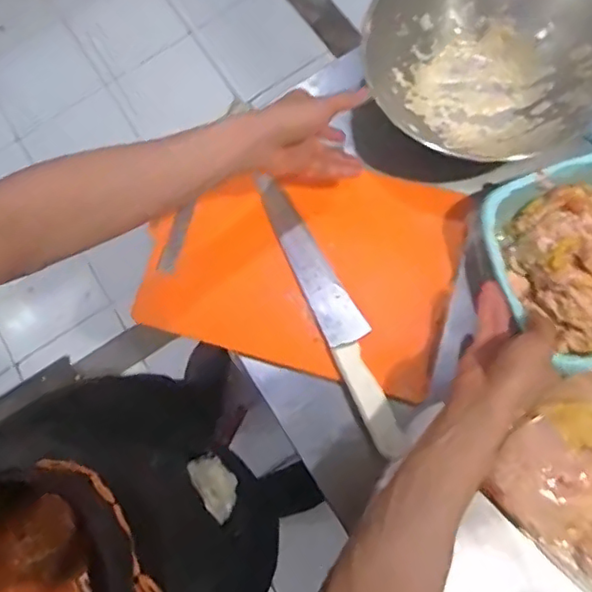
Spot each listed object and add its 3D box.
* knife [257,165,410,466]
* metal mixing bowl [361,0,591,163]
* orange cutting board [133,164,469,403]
[{"bbox_3d":[0.042,0.013,0.674,0.047,0.023,0.334,-24,79,-4],"label":"knife"},{"bbox_3d":[0.215,-0.265,0.691,0.247,0.101,0.242,-11,78,-1],"label":"metal mixing bowl"},{"bbox_3d":[0.004,-0.041,0.701,0.346,0.015,0.240,14,84,10],"label":"orange cutting board"}]

